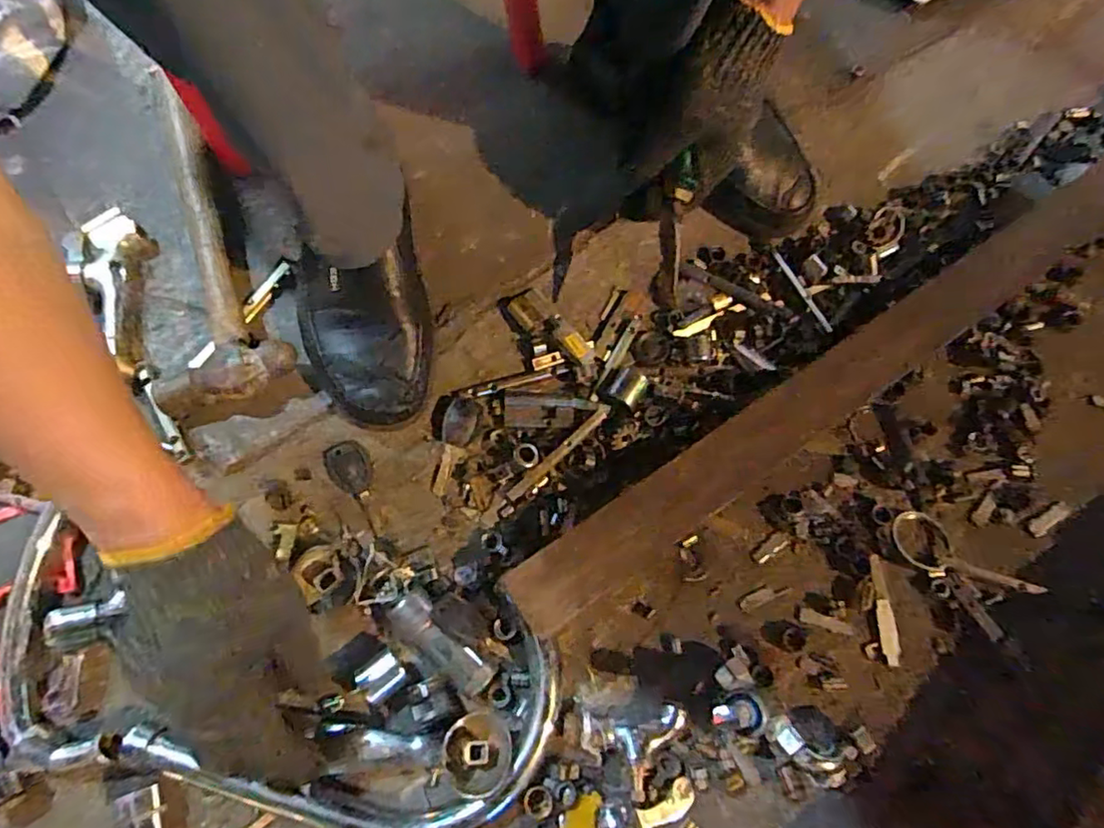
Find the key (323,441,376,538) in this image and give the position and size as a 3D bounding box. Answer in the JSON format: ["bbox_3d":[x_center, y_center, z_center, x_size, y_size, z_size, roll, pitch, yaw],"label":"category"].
[{"bbox_3d":[-0.147,0.055,0.459,0.031,0.004,0.072,-22,85,-10],"label":"key"}]

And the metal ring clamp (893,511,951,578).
[{"bbox_3d":[0.284,0.096,0.467,0.047,0.004,0.043,0,69,0],"label":"metal ring clamp"}]

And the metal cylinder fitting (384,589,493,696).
[{"bbox_3d":[-0.078,0.155,0.419,0.085,0.021,0.029,36,73,13],"label":"metal cylinder fitting"}]

